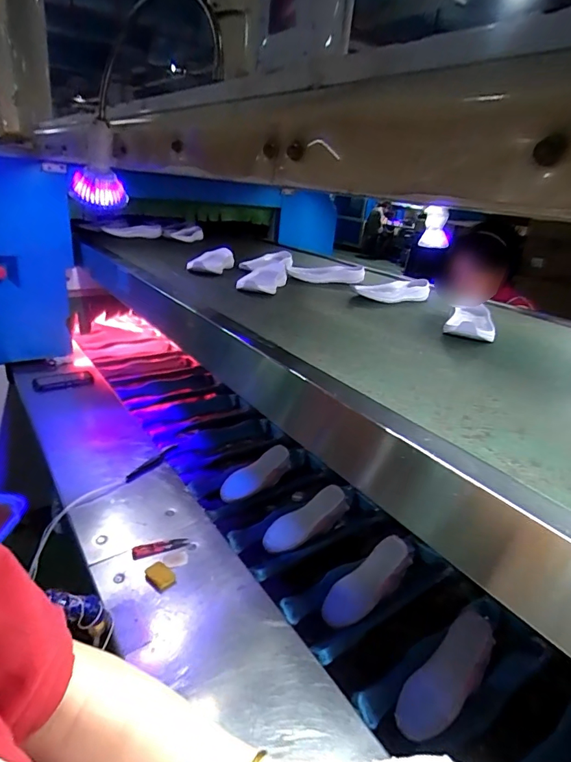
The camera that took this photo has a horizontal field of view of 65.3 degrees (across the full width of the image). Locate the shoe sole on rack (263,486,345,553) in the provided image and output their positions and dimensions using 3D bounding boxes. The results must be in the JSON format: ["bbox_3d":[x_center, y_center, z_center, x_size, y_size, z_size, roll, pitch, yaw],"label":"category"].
[{"bbox_3d":[0.043,0.299,0.964,0.201,0.023,0.064,-32,35,-14],"label":"shoe sole on rack"}]

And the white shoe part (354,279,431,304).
[{"bbox_3d":[0.263,-0.228,1.113,0.184,0.049,0.073,-4,24,-13],"label":"white shoe part"}]

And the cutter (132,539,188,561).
[{"bbox_3d":[-0.235,0.313,0.838,0.101,0.009,0.026,-8,25,-21],"label":"cutter"}]

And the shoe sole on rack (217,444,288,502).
[{"bbox_3d":[-0.074,0.226,1.090,0.202,0.025,0.067,-33,42,-33],"label":"shoe sole on rack"}]

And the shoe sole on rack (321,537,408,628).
[{"bbox_3d":[0.148,0.365,0.816,0.199,0.012,0.067,-37,41,-22],"label":"shoe sole on rack"}]

